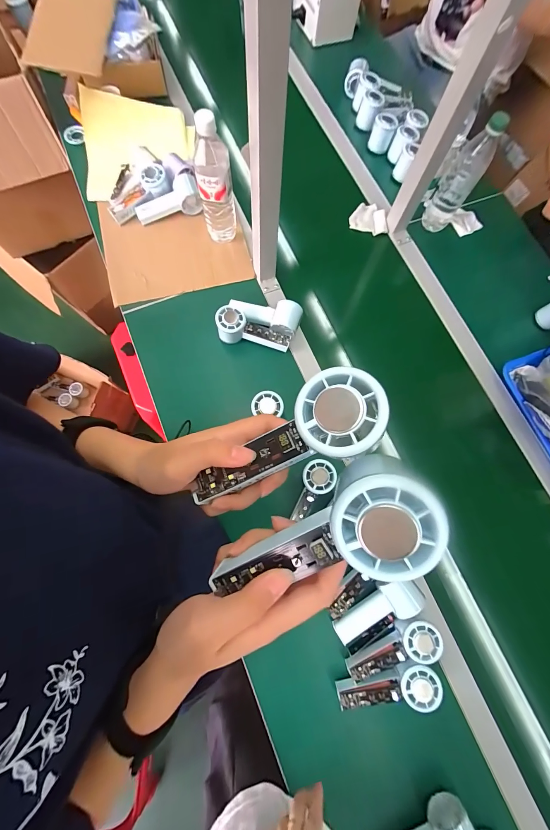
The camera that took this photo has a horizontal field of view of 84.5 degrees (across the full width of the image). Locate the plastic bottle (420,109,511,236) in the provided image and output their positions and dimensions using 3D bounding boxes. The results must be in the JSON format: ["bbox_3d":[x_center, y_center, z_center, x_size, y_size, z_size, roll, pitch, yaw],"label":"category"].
[{"bbox_3d":[0.378,-0.477,0.618,0.066,0.205,0.061,29,77,6],"label":"plastic bottle"}]

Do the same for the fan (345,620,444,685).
[{"bbox_3d":[0.179,0.359,0.466,0.146,0.032,0.055,-29,78,7],"label":"fan"}]

